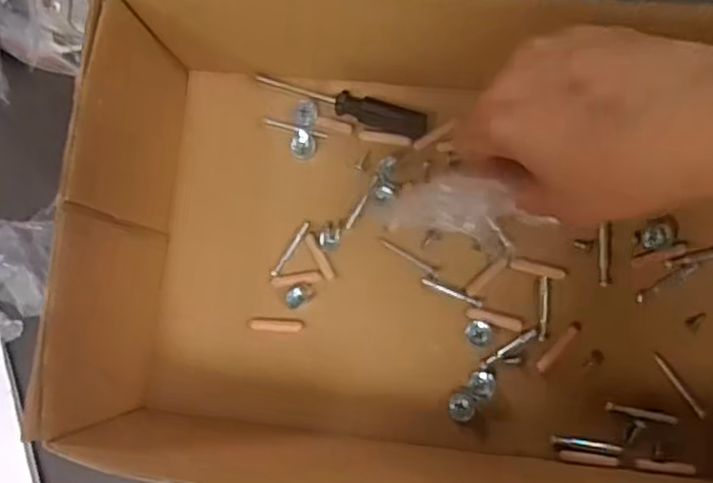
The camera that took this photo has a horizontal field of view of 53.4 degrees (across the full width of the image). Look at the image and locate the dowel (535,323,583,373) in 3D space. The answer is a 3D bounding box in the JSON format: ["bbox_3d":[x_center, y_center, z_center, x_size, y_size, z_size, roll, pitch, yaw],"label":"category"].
[{"bbox_3d":[0.107,0.055,0.372,0.006,0.004,0.032,41,88,8],"label":"dowel"}]

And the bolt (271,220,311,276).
[{"bbox_3d":[-0.036,0.004,0.391,0.005,0.004,0.035,32,87,8],"label":"bolt"}]

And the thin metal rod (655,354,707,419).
[{"bbox_3d":[0.164,0.073,0.359,0.004,0.004,0.037,-34,82,0],"label":"thin metal rod"}]

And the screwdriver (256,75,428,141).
[{"bbox_3d":[-0.009,-0.076,0.390,0.098,0.012,0.014,18,84,7],"label":"screwdriver"}]

